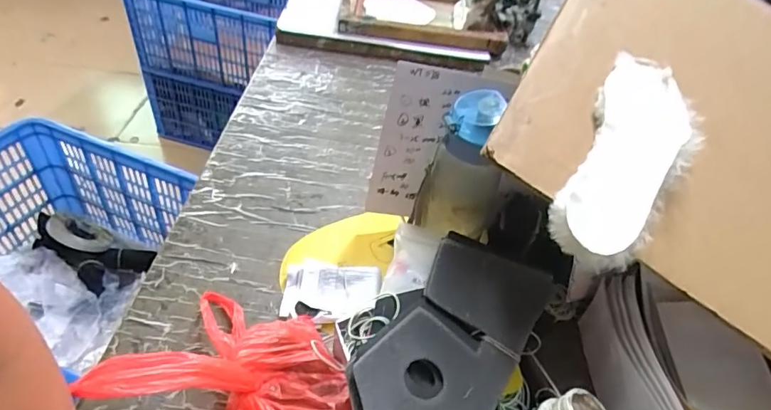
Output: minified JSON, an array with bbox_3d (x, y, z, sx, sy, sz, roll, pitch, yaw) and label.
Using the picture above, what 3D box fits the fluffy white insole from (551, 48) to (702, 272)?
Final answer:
[{"bbox_3d":[0.220,-0.052,0.430,0.092,0.025,0.259,33,57,10],"label":"fluffy white insole"}]

